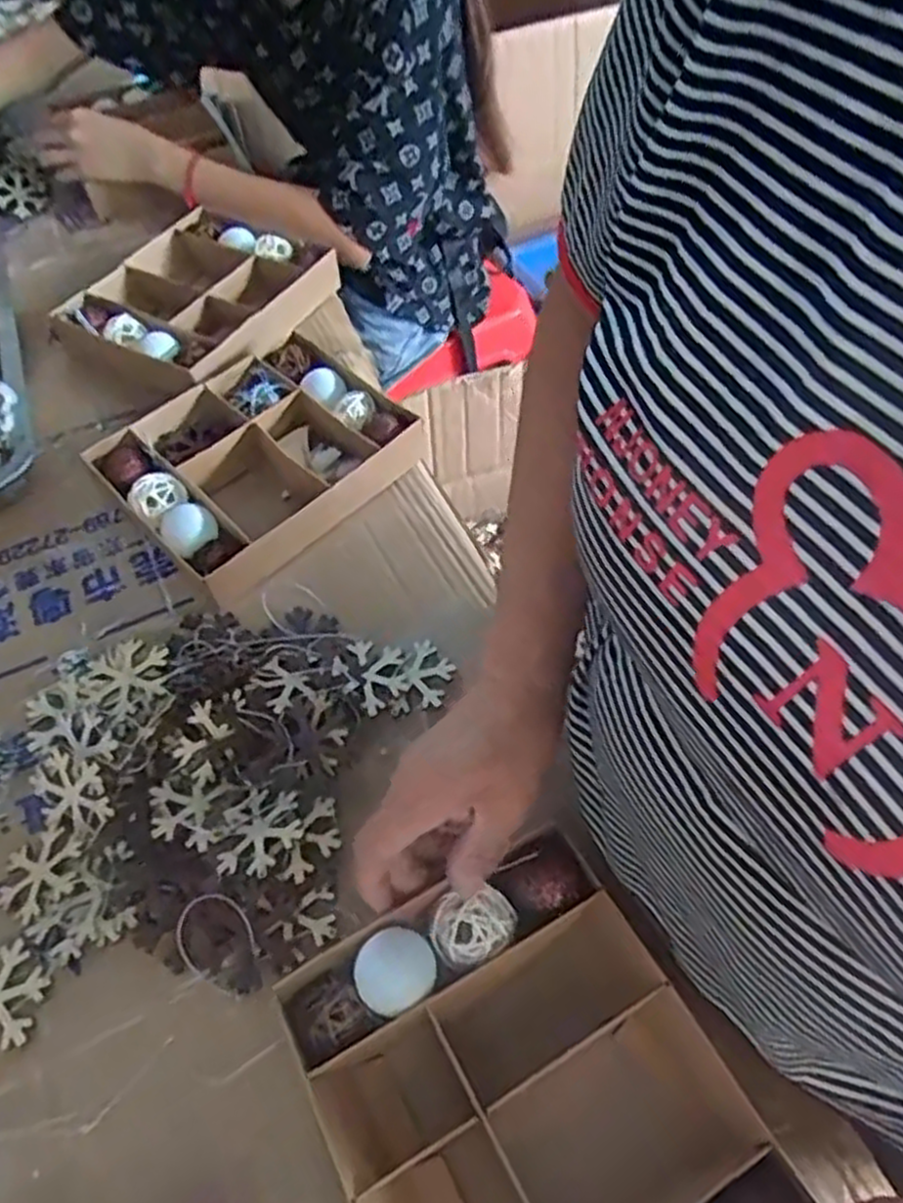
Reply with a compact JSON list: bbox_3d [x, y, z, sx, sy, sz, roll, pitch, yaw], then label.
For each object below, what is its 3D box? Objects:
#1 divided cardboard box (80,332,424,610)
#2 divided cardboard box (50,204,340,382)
[{"bbox_3d":[-0.145,-0.113,0.611,0.173,0.057,0.213,35,62,27],"label":"divided cardboard box"},{"bbox_3d":[-0.229,-0.279,0.718,0.195,0.056,0.208,21,57,20],"label":"divided cardboard box"}]

